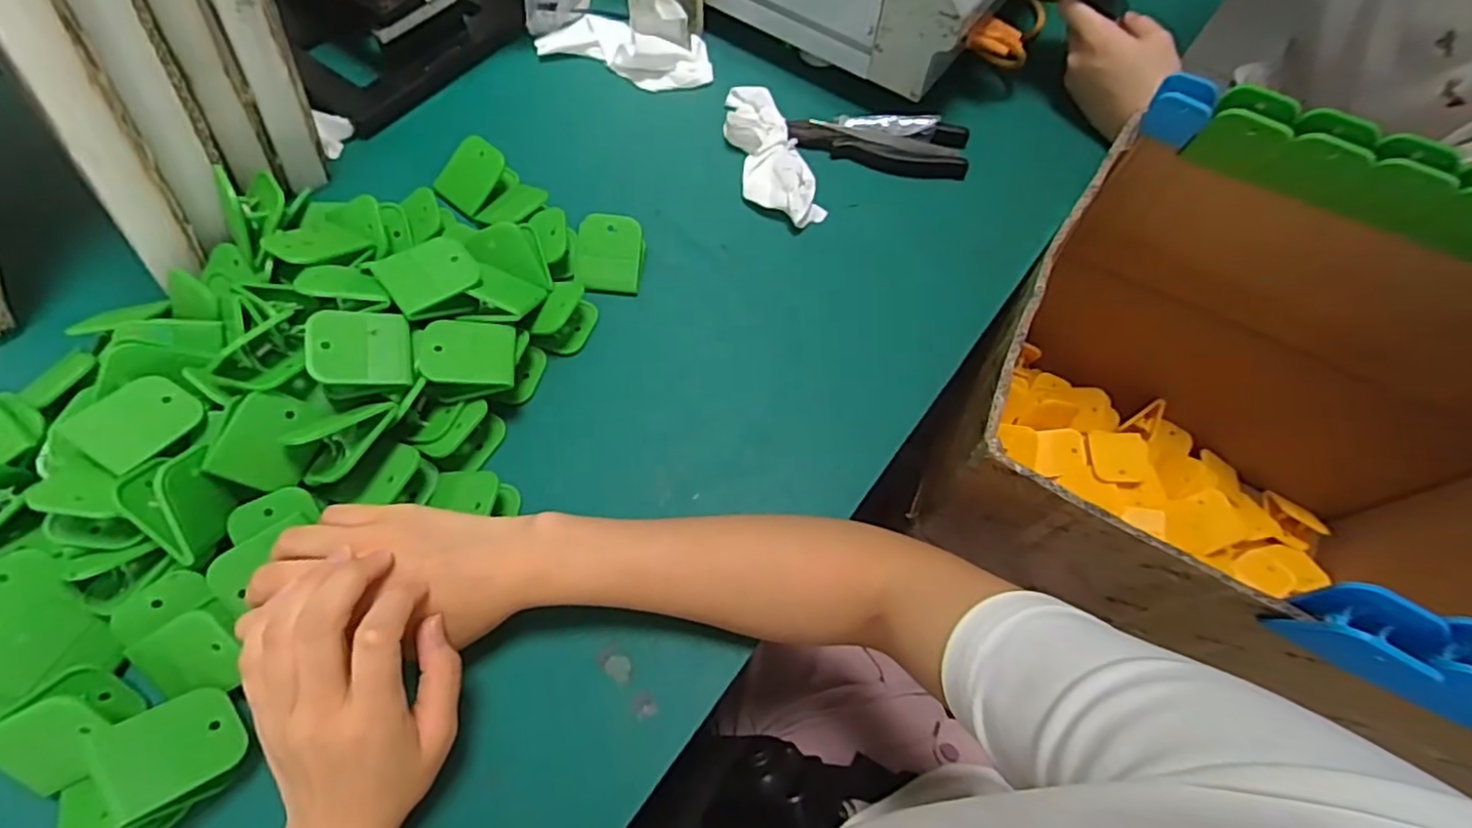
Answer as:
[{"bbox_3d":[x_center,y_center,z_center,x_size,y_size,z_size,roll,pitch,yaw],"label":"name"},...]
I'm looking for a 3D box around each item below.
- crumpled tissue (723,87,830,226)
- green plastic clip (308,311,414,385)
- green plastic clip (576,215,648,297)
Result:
[{"bbox_3d":[0.025,-0.219,0.552,0.055,0.020,0.155,-16,66,-9],"label":"crumpled tissue"},{"bbox_3d":[-0.228,-0.037,0.408,0.055,0.016,0.047,1,70,-27],"label":"green plastic clip"},{"bbox_3d":[-0.094,-0.117,0.498,0.047,0.029,0.052,3,64,0],"label":"green plastic clip"}]

